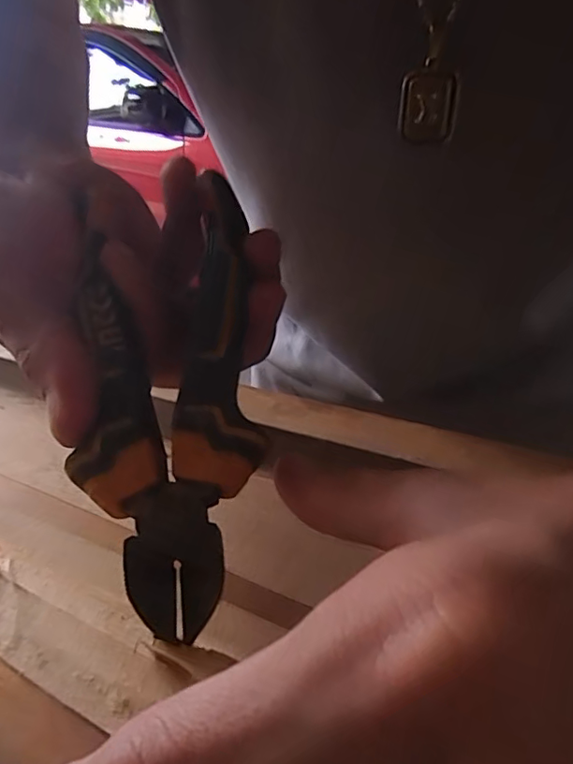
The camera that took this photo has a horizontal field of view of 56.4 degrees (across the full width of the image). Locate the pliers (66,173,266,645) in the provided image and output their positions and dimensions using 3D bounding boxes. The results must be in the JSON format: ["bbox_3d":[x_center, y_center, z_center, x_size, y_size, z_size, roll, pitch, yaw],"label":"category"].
[{"bbox_3d":[-0.034,-0.004,0.150,0.050,0.011,0.133,-1,64,-1],"label":"pliers"}]

